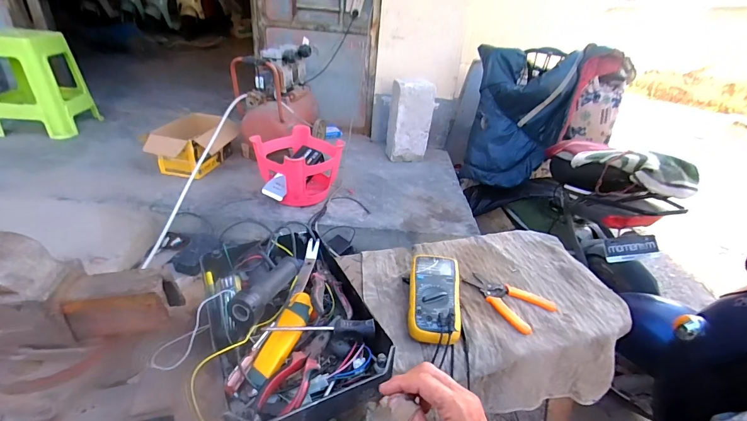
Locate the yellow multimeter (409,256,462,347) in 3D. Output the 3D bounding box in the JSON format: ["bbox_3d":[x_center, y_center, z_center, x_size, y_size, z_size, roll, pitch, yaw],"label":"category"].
[{"bbox_3d":[0.104,0.152,0.610,0.085,0.053,0.176,7,29,3],"label":"yellow multimeter"}]

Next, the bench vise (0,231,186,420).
[{"bbox_3d":[-0.443,0.148,0.453,0.313,0.183,0.156,3,29,-6],"label":"bench vise"}]

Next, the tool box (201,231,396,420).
[{"bbox_3d":[-0.131,0.151,0.538,0.205,0.082,0.350,-9,33,-25],"label":"tool box"}]

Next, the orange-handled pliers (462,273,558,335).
[{"bbox_3d":[0.244,0.156,0.653,0.106,0.011,0.145,-17,36,-35],"label":"orange-handled pliers"}]

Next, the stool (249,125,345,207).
[{"bbox_3d":[-0.309,-0.194,1.575,0.310,0.234,0.329,25,35,31],"label":"stool"}]

